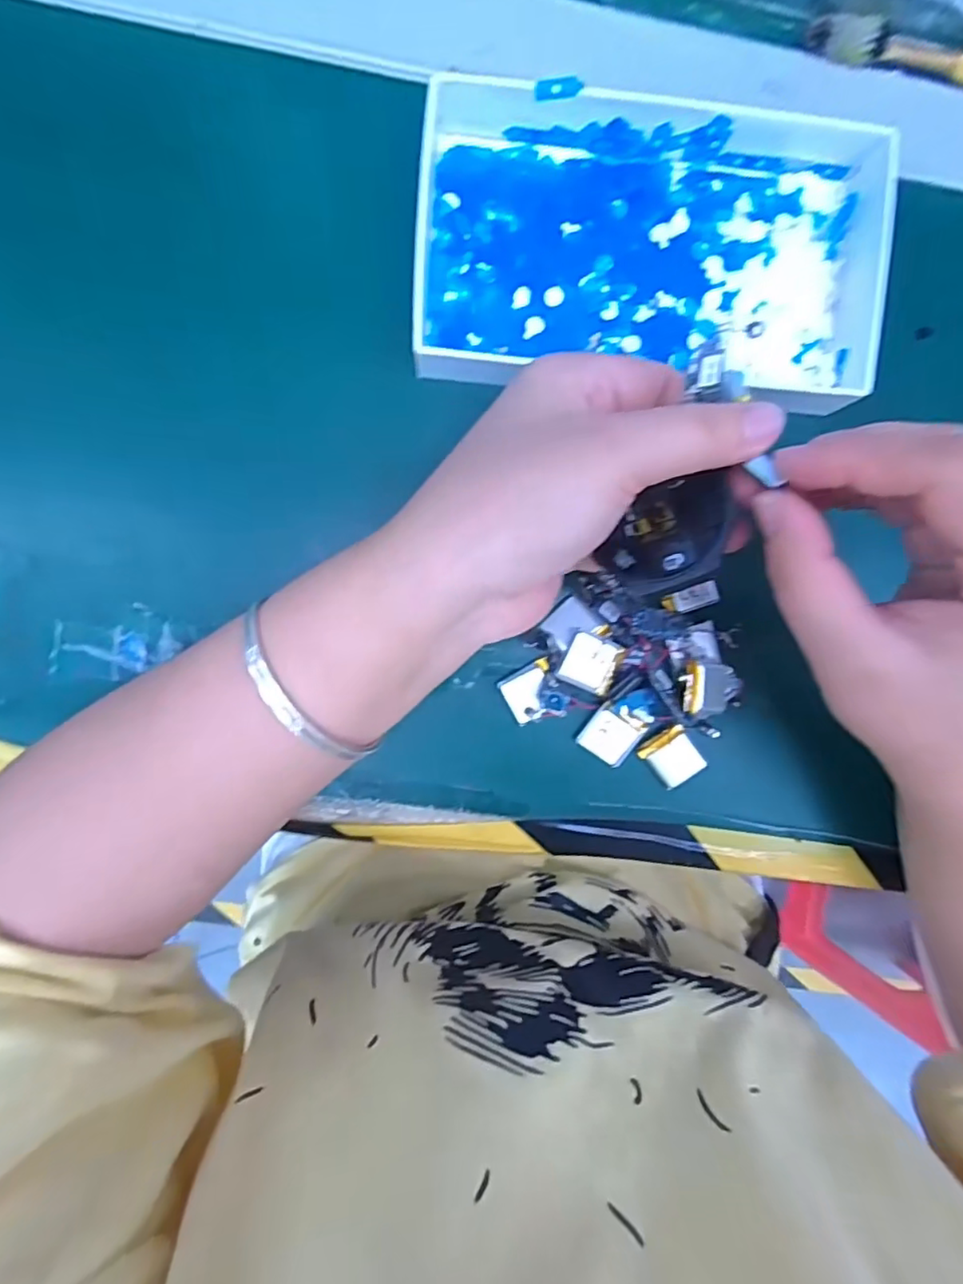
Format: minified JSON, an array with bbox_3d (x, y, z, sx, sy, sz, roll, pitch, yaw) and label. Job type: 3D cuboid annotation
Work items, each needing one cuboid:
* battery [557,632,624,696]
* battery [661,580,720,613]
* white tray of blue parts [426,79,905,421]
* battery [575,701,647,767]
[{"bbox_3d":[0.044,0.009,0.251,0.022,0.011,0.021,24,94,-7],"label":"battery"},{"bbox_3d":[0.089,-0.018,0.255,0.022,0.004,0.010,-19,97,-2],"label":"battery"},{"bbox_3d":[0.065,-0.152,0.237,0.175,0.026,0.106,3,94,-4],"label":"white tray of blue parts"},{"bbox_3d":[0.055,0.040,0.258,0.023,0.004,0.022,36,92,-7],"label":"battery"}]

